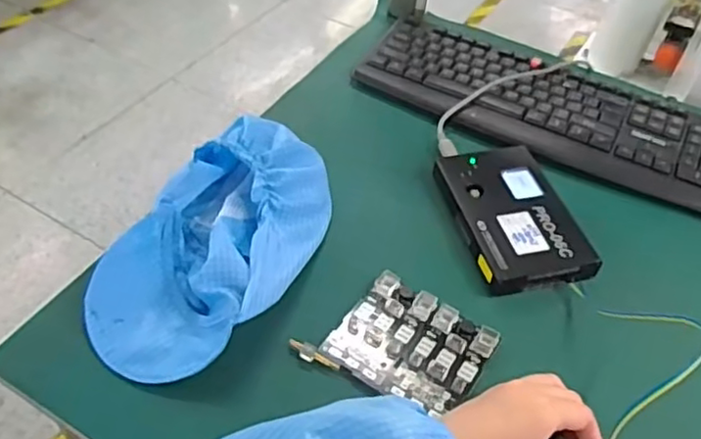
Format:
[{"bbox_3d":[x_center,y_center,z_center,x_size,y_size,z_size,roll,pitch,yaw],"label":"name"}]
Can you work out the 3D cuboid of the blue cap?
[{"bbox_3d":[-0.113,0.014,0.553,0.151,0.052,0.265,18,49,12],"label":"blue cap"}]

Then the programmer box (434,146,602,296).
[{"bbox_3d":[0.151,-0.005,0.605,0.102,0.022,0.159,-11,49,-14],"label":"programmer box"}]

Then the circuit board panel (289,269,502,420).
[{"bbox_3d":[0.041,0.099,0.516,0.127,0.013,0.101,27,51,19],"label":"circuit board panel"}]

